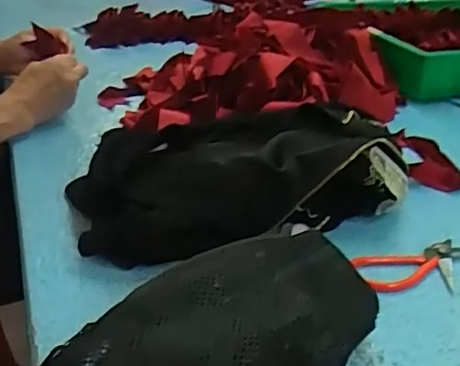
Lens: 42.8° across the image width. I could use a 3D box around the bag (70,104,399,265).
[{"bbox_3d":[0.013,-0.005,0.611,0.353,0.098,0.150,-3,30,-10],"label":"bag"}]

